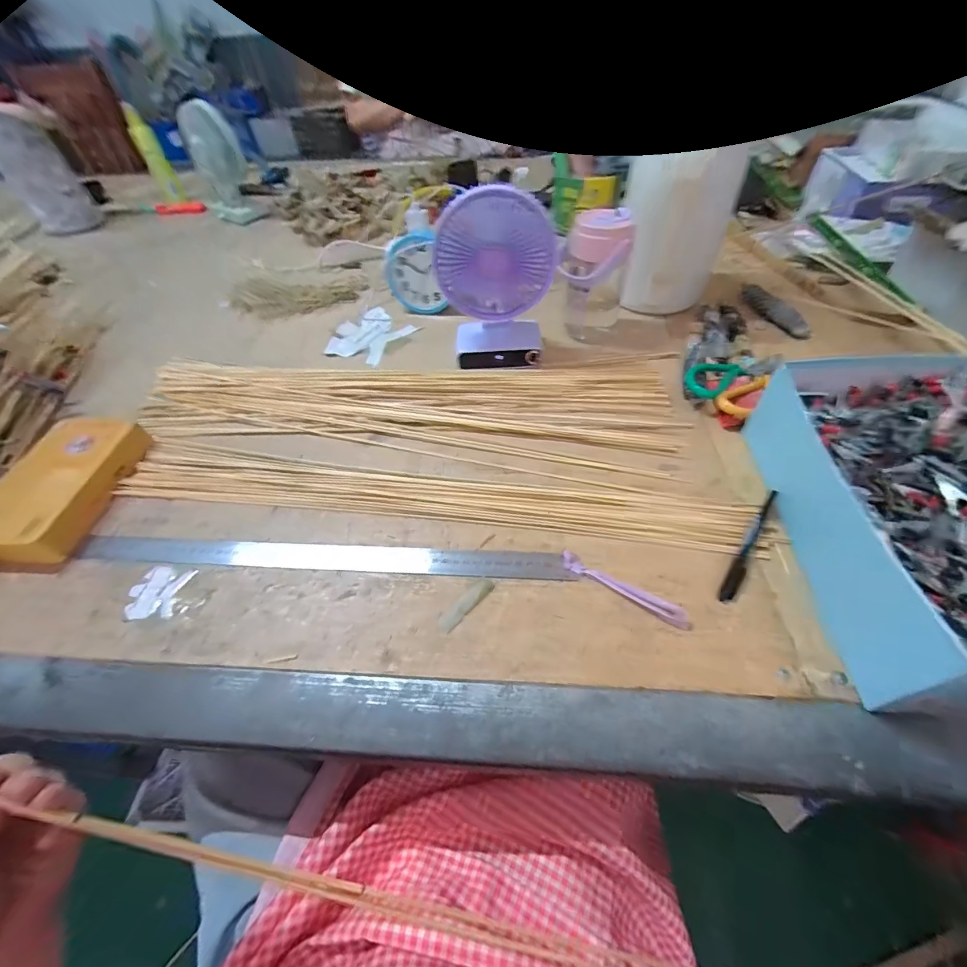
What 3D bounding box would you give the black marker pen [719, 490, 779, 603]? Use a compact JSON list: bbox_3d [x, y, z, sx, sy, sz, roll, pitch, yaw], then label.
[{"bbox_3d":[0.255,0.055,0.402,0.014,0.016,0.137,28,58,25],"label":"black marker pen"}]

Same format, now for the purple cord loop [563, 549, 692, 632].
[{"bbox_3d":[0.128,0.097,0.390,0.122,0.005,0.018,26,58,24],"label":"purple cord loop"}]

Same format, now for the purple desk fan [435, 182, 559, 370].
[{"bbox_3d":[0.017,-0.261,0.557,0.149,0.208,0.074,-2,51,4],"label":"purple desk fan"}]

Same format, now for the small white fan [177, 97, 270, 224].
[{"bbox_3d":[-0.639,-0.772,1.035,0.100,0.224,0.141,-35,56,-22],"label":"small white fan"}]

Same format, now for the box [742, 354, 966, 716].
[{"bbox_3d":[0.428,0.018,0.367,0.282,0.093,0.332,-1,51,5],"label":"box"}]

